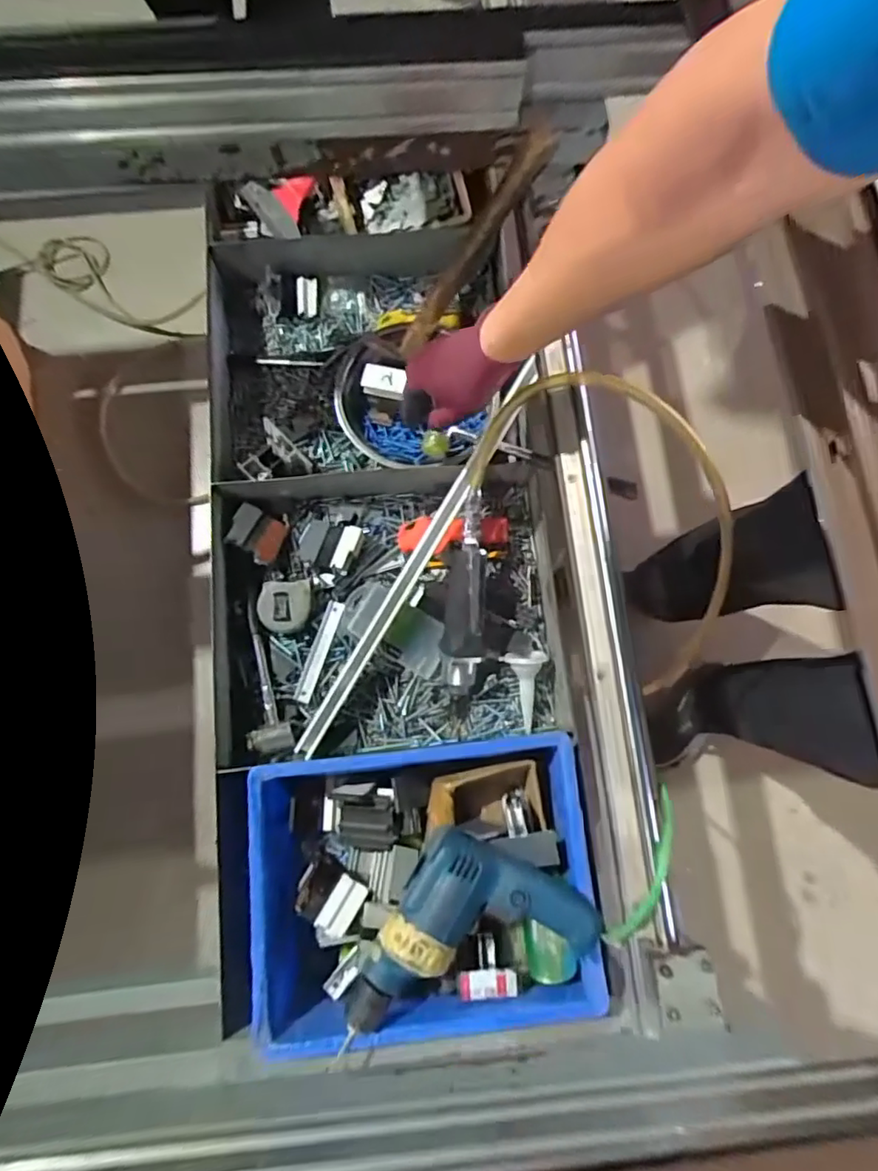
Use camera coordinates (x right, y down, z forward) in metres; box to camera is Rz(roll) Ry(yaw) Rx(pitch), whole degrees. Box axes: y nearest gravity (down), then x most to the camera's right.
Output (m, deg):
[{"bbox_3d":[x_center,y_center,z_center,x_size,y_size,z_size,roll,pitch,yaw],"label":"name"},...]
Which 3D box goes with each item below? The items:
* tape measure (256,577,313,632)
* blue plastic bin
[{"bbox_3d":[-0.192,0.025,0.724,0.065,0.028,0.062,-5,77,-2],"label":"tape measure"},{"bbox_3d":[-0.020,0.313,0.628,0.359,0.091,0.265,-6,77,-2],"label":"blue plastic bin"}]

